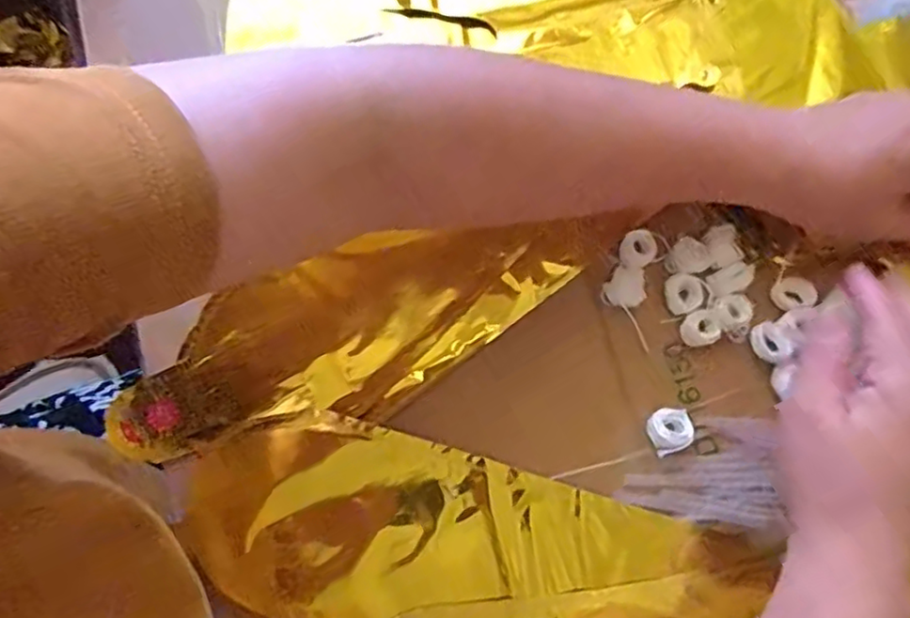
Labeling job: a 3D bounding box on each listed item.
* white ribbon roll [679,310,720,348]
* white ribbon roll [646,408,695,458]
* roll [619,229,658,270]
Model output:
[{"bbox_3d":[0.135,0.012,0.343,0.016,0.010,0.019,-31,81,-5],"label":"white ribbon roll"},{"bbox_3d":[0.114,0.065,0.330,0.023,0.015,0.023,0,80,0],"label":"white ribbon roll"},{"bbox_3d":[0.103,-0.034,0.347,0.022,0.006,0.020,0,80,0],"label":"roll"}]

